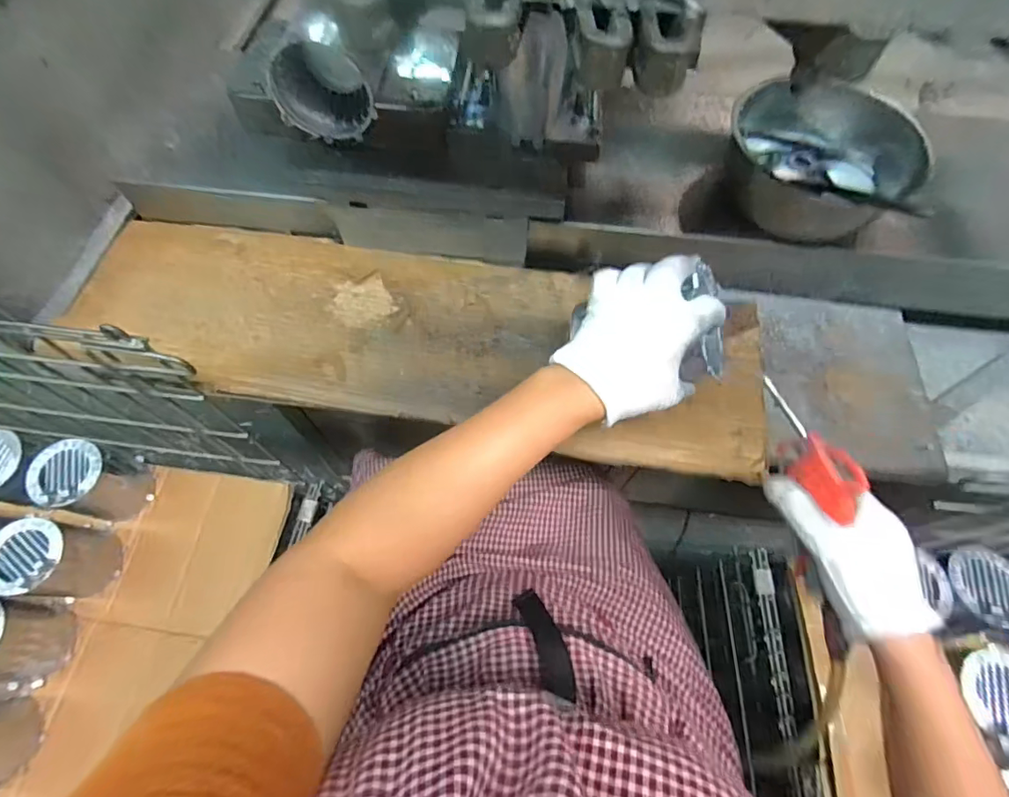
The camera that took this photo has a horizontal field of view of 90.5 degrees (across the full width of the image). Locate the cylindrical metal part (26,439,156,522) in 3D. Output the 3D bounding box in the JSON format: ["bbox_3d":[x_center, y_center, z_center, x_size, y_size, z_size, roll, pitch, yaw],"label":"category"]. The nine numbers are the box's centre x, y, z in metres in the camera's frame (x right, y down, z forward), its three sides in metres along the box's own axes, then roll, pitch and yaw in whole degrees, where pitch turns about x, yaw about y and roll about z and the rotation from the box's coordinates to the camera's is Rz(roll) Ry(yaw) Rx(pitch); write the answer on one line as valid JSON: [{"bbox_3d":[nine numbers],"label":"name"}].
[{"bbox_3d":[-0.560,0.111,0.687,0.084,0.118,0.091,0,65,-1],"label":"cylindrical metal part"}]

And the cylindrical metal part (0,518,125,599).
[{"bbox_3d":[-0.578,0.209,0.647,0.083,0.131,0.088,0,65,-1],"label":"cylindrical metal part"}]

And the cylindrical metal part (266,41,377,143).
[{"bbox_3d":[-0.178,-0.297,0.483,0.086,0.061,0.088,0,65,-1],"label":"cylindrical metal part"}]

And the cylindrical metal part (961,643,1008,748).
[{"bbox_3d":[0.521,0.305,0.511,0.082,0.032,0.082,0,65,-1],"label":"cylindrical metal part"}]

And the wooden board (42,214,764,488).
[{"bbox_3d":[-0.096,-0.074,0.532,0.719,0.015,0.208,10,65,4],"label":"wooden board"}]

